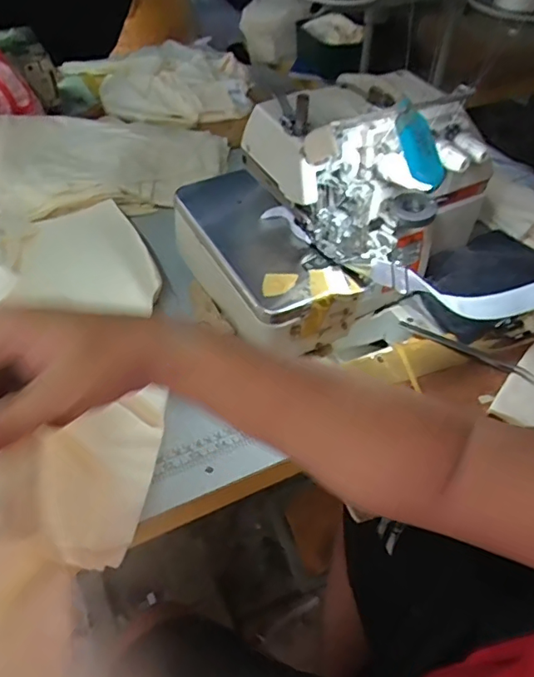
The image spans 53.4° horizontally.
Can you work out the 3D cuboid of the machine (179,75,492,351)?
[{"bbox_3d":[0.079,-0.145,0.539,0.276,0.208,0.236,-23,52,-24],"label":"machine"}]

